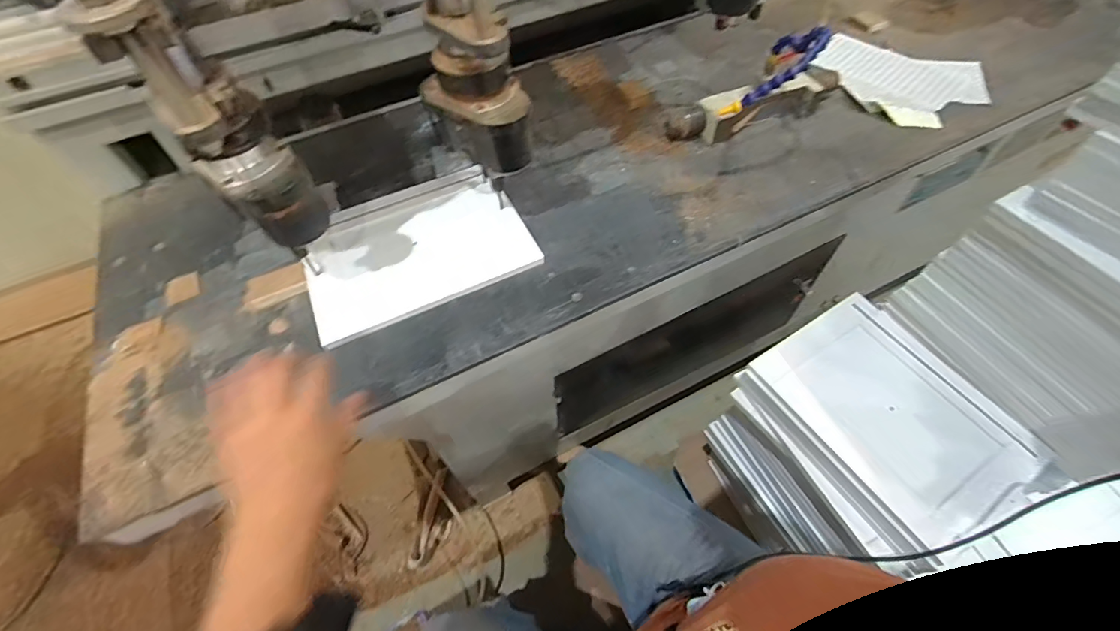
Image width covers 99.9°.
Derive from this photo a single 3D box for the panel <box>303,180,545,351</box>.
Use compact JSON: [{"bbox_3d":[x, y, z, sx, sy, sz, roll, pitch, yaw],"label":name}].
[{"bbox_3d":[-0.189,-0.087,0.632,0.283,0.013,0.176,-24,63,-13],"label":"panel"}]

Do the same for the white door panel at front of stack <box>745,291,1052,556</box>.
[{"bbox_3d":[0.429,0.119,0.610,0.211,0.022,0.286,-28,60,-16],"label":"white door panel at front of stack"}]

